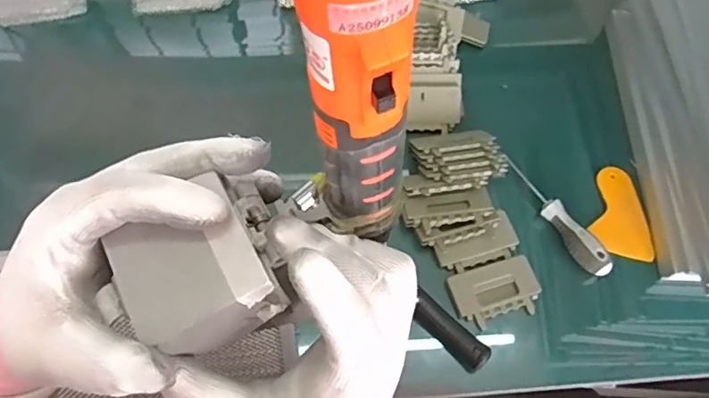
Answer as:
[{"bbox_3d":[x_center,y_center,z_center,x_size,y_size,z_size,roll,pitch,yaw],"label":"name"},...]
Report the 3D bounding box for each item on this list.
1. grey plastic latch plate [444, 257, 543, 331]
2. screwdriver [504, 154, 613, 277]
[{"bbox_3d":[0.138,0.090,0.537,0.088,0.006,0.057,-14,66,-10],"label":"grey plastic latch plate"},{"bbox_3d":[0.207,0.016,0.561,0.021,0.026,0.145,-30,69,-16],"label":"screwdriver"}]

